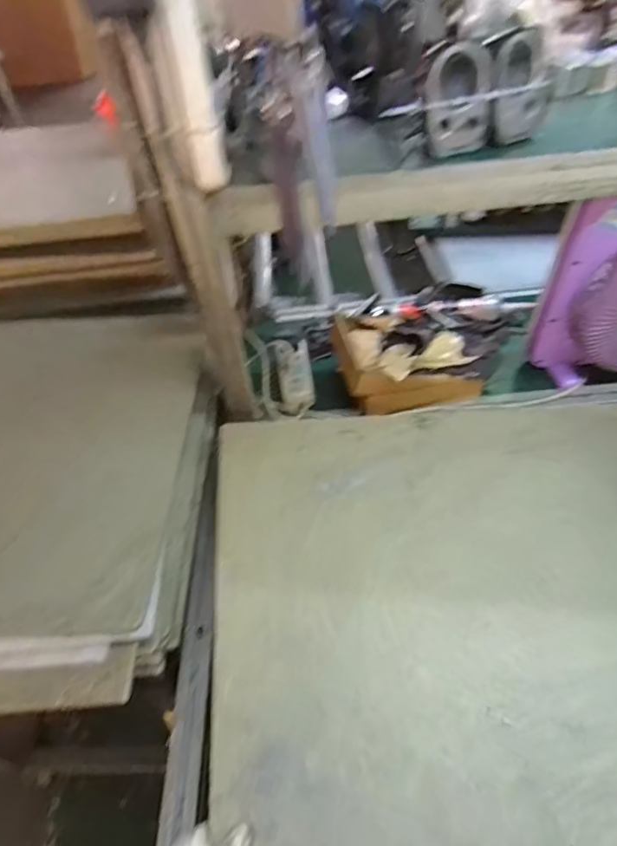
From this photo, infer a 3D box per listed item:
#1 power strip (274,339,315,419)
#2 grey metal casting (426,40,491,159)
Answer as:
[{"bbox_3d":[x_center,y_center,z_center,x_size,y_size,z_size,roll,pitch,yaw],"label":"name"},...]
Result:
[{"bbox_3d":[-0.024,-0.089,0.935,0.063,0.046,0.171,-9,47,-3],"label":"power strip"},{"bbox_3d":[0.180,-0.386,0.607,0.076,0.105,0.030,-9,47,-3],"label":"grey metal casting"}]

